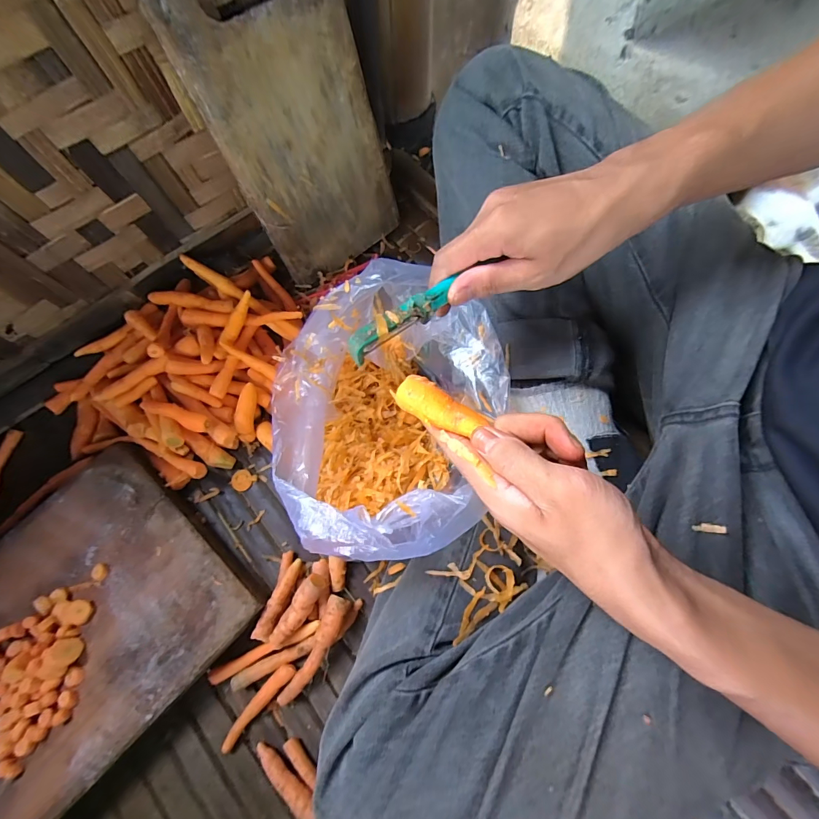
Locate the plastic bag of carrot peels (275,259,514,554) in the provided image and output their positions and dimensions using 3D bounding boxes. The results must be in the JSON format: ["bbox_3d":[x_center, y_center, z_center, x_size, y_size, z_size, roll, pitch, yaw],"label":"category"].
[{"bbox_3d":[-0.023,-0.002,0.327,0.170,0.161,0.205,26,77,7],"label":"plastic bag of carrot peels"}]

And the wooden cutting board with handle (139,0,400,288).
[{"bbox_3d":[-0.102,-0.267,0.372,0.154,0.276,0.009,-38,56,-13],"label":"wooden cutting board with handle"}]

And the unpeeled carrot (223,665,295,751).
[{"bbox_3d":[-0.136,0.265,0.355,0.015,0.022,0.085,41,79,10],"label":"unpeeled carrot"}]

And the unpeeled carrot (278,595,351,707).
[{"bbox_3d":[-0.085,0.221,0.359,0.022,0.030,0.102,26,77,7],"label":"unpeeled carrot"}]

